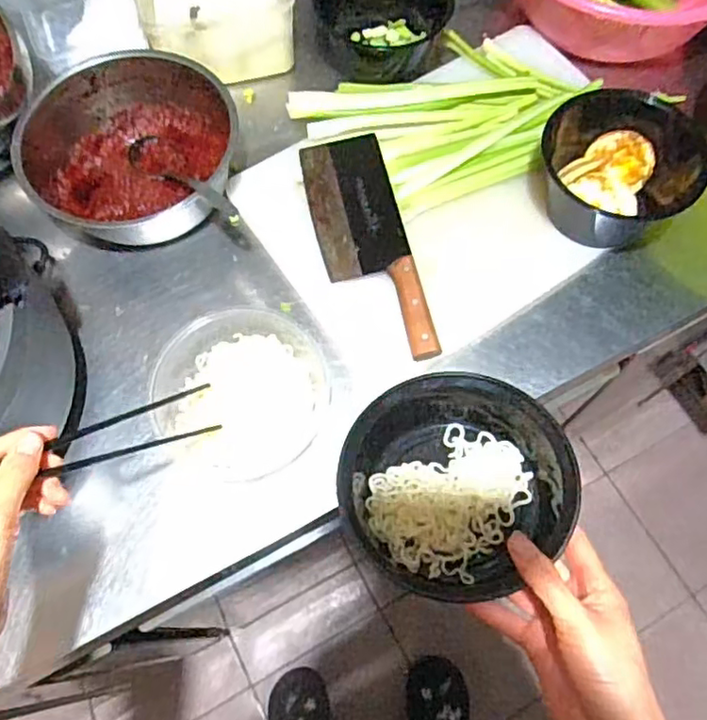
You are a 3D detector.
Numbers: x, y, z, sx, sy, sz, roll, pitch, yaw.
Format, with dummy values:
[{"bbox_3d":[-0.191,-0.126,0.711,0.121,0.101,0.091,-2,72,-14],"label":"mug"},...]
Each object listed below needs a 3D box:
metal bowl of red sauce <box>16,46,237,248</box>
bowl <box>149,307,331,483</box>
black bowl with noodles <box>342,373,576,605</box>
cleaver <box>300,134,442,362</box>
[{"bbox_3d":[-0.254,-0.239,0.718,0.239,0.097,0.228,0,67,1],"label":"metal bowl of red sauce"},{"bbox_3d":[-0.113,0.035,0.620,0.163,0.059,0.159,0,67,1],"label":"bowl"},{"bbox_3d":[0.076,0.092,0.469,0.162,0.065,0.160,0,67,1],"label":"black bowl with noodles"},{"bbox_3d":[0.012,-0.126,0.687,0.094,0.028,0.285,-13,67,-4],"label":"cleaver"}]

